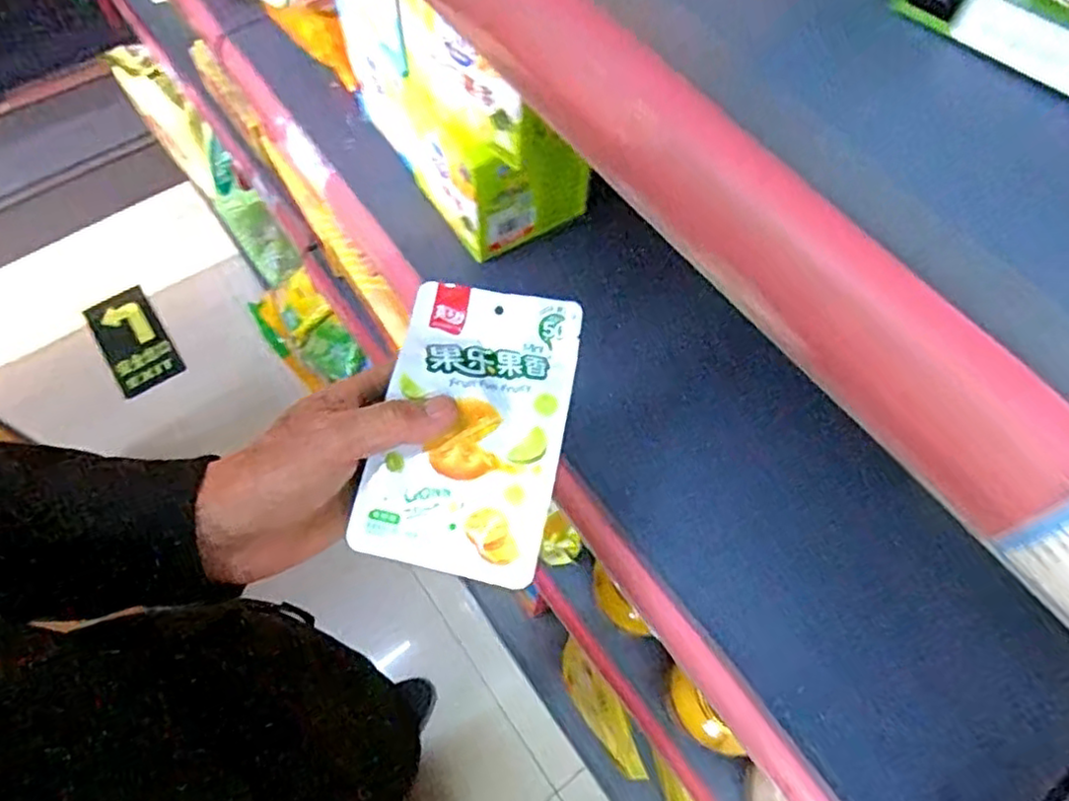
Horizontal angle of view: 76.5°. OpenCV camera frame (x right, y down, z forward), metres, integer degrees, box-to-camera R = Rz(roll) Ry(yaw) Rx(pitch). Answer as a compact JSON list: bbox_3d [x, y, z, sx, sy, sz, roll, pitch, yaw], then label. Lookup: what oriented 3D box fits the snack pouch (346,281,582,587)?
[{"bbox_3d":[-0.031,0.011,0.358,0.095,0.017,0.154,12,71,1],"label":"snack pouch"}]

